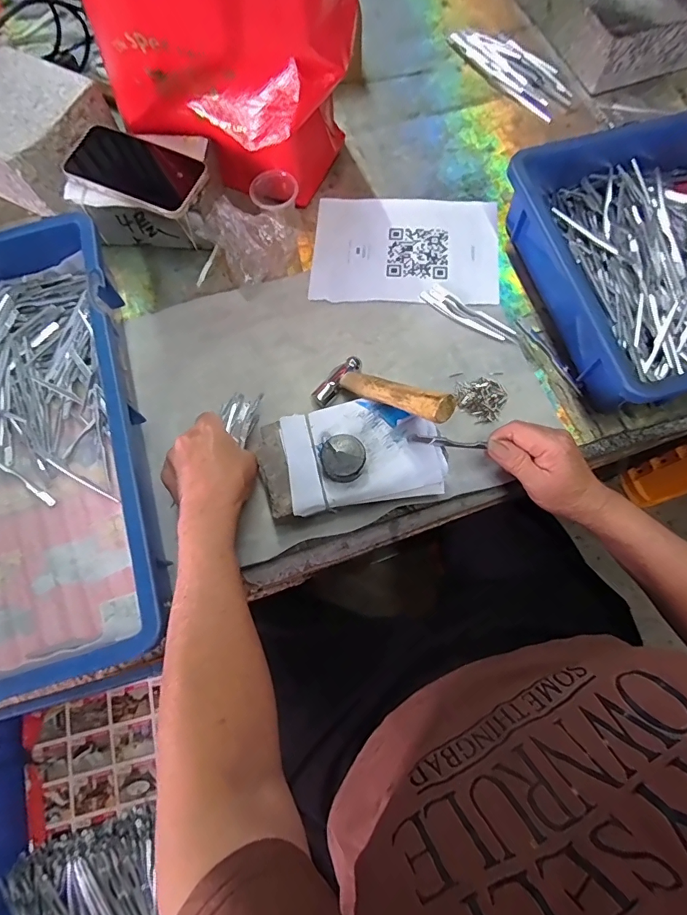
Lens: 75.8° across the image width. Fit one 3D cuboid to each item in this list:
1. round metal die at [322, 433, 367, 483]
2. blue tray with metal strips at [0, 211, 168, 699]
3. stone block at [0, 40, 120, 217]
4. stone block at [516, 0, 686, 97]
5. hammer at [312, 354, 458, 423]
[{"bbox_3d":[0.000,0.002,0.384,0.037,0.020,0.040,0,73,1],"label":"round metal die"},{"bbox_3d":[-0.333,-0.008,0.414,0.284,0.075,0.432,-17,73,-4],"label":"blue tray with metal strips"},{"bbox_3d":[-0.410,-0.403,0.533,0.233,0.080,0.142,26,75,9],"label":"stone block"},{"bbox_3d":[0.358,-0.622,0.596,0.153,0.069,0.242,-21,73,-5],"label":"stone block"},{"bbox_3d":[0.034,-0.059,0.400,0.056,0.017,0.157,-49,39,-12],"label":"hammer"}]

